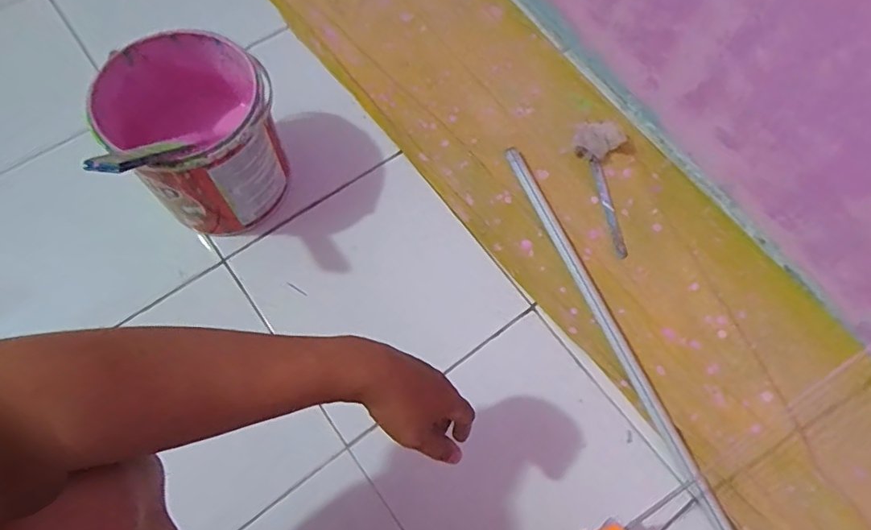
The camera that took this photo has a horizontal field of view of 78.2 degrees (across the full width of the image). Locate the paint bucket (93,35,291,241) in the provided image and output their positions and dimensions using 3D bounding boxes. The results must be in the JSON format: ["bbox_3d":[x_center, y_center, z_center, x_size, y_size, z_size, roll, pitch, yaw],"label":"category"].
[{"bbox_3d":[-0.287,-0.157,0.685,0.179,0.205,0.169,1,69,-3],"label":"paint bucket"}]

